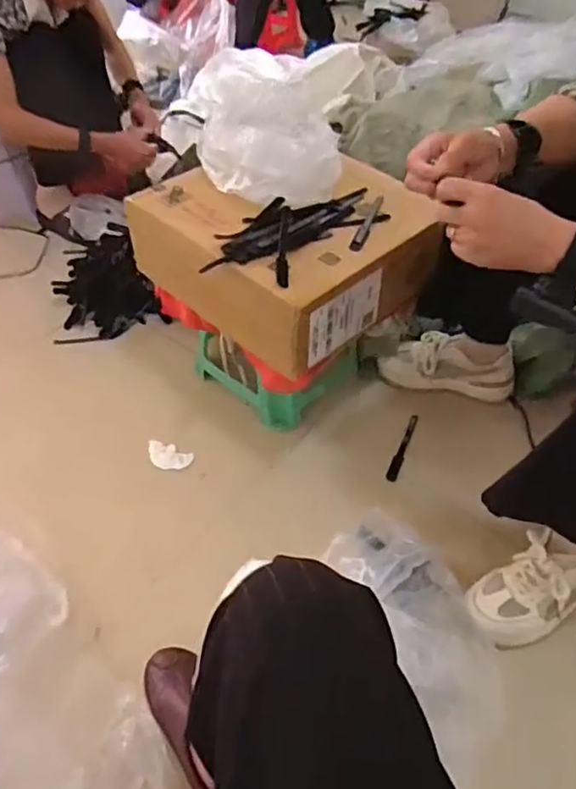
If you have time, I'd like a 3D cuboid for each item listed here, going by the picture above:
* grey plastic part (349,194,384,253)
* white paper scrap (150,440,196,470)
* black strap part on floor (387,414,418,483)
[{"bbox_3d":[0.124,-0.262,0.929,0.018,0.009,0.166,15,49,15],"label":"grey plastic part"},{"bbox_3d":[-0.210,0.106,1.065,0.086,0.007,0.049,19,50,19],"label":"white paper scrap"},{"bbox_3d":[0.202,0.092,1.079,0.019,0.010,0.148,16,50,17],"label":"black strap part on floor"}]

